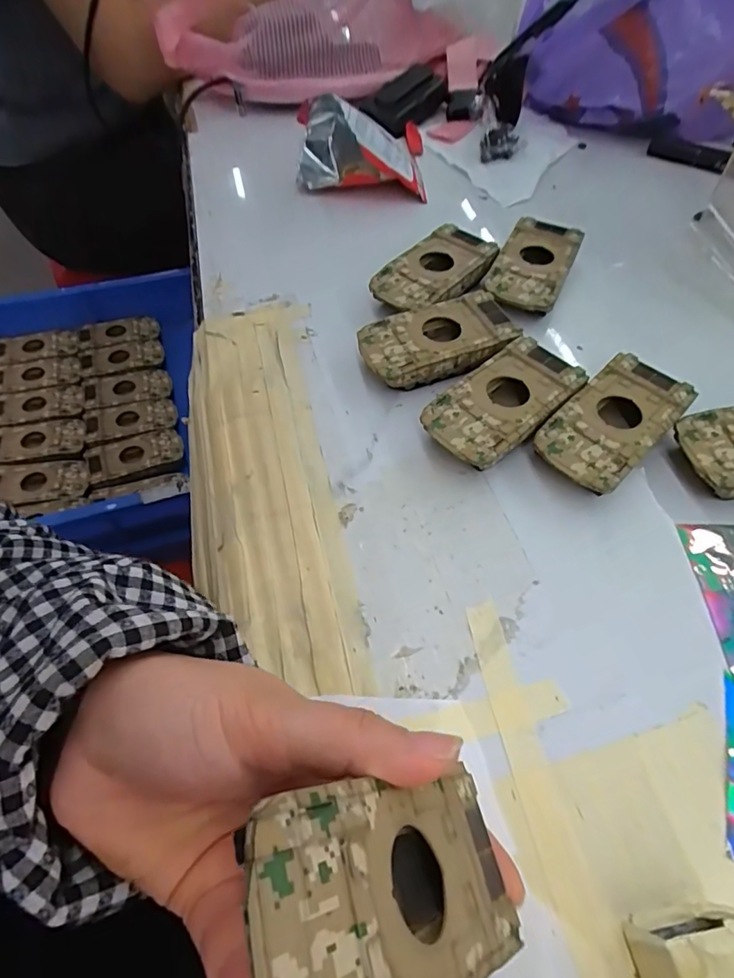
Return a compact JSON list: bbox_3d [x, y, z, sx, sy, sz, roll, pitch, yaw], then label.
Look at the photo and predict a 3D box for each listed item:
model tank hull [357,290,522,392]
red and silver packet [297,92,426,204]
[{"bbox_3d":[0.045,-0.090,0.339,0.095,0.028,0.055,-22,57,-15],"label":"model tank hull"},{"bbox_3d":[-0.005,-0.300,0.466,0.109,0.067,0.076,-1,55,-1],"label":"red and silver packet"}]

